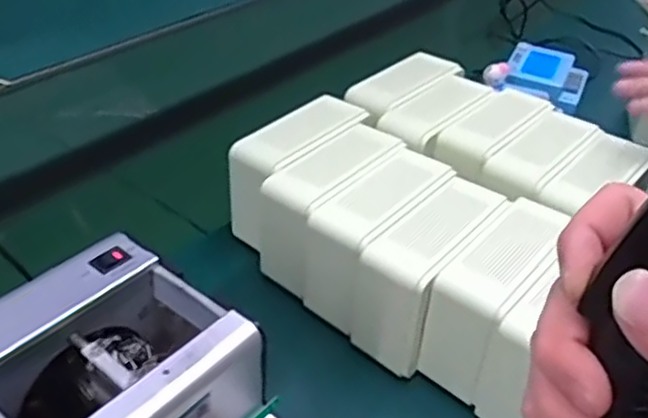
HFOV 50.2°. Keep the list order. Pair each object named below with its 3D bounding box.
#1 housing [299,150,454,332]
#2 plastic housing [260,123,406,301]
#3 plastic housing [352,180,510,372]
[{"bbox_3d":[0.046,0.026,0.577,0.064,0.107,0.143,29,44,30],"label":"housing"},{"bbox_3d":[0.010,0.004,0.608,0.066,0.111,0.149,29,44,30],"label":"plastic housing"},{"bbox_3d":[0.086,0.046,0.550,0.058,0.097,0.137,27,43,27],"label":"plastic housing"}]

